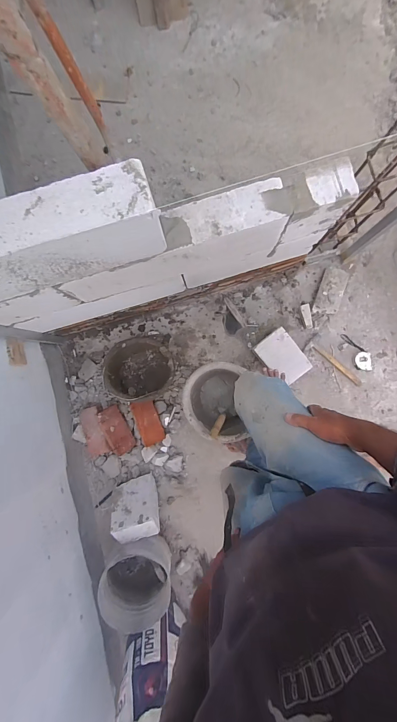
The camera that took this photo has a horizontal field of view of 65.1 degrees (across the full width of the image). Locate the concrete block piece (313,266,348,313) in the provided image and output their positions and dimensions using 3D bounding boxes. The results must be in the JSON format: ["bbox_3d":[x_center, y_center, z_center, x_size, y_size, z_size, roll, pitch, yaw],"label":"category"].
[{"bbox_3d":[0.535,-0.278,1.261,0.103,0.036,0.191,17,89,2],"label":"concrete block piece"}]

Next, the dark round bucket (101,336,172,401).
[{"bbox_3d":[-0.218,0.025,1.206,0.235,0.209,0.216,0,89,1],"label":"dark round bucket"}]

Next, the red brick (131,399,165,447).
[{"bbox_3d":[-0.204,0.247,1.258,0.092,0.043,0.191,-19,103,1],"label":"red brick"}]

